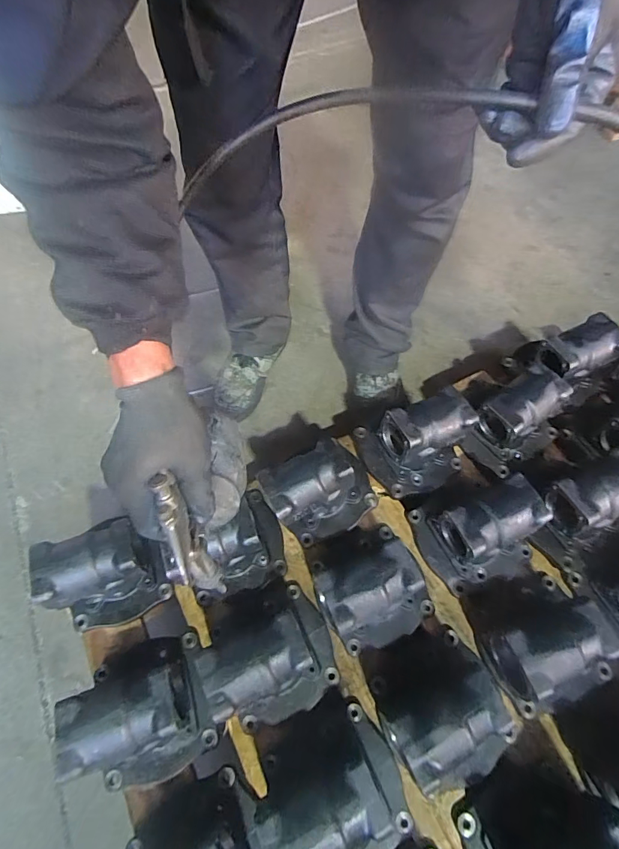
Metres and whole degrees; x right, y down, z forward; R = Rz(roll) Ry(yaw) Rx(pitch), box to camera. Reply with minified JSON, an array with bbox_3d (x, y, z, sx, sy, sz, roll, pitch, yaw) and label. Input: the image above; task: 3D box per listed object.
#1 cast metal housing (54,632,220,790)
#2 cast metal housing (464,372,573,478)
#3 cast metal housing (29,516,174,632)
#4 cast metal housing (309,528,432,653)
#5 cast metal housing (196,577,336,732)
[{"bbox_3d":[-0.197,0.336,0.496,0.139,0.105,0.150,-19,63,-9],"label":"cast metal housing"},{"bbox_3d":[0.333,-0.005,0.668,0.151,0.091,0.101,-37,68,-17],"label":"cast metal housing"},{"bbox_3d":[-0.277,0.193,0.577,0.141,0.106,0.138,-20,64,-9],"label":"cast metal housing"},{"bbox_3d":[0.082,0.212,0.556,0.132,0.099,0.136,-23,64,-11],"label":"cast metal housing"},{"bbox_3d":[-0.047,0.284,0.519,0.144,0.099,0.141,-20,64,-9],"label":"cast metal housing"}]

